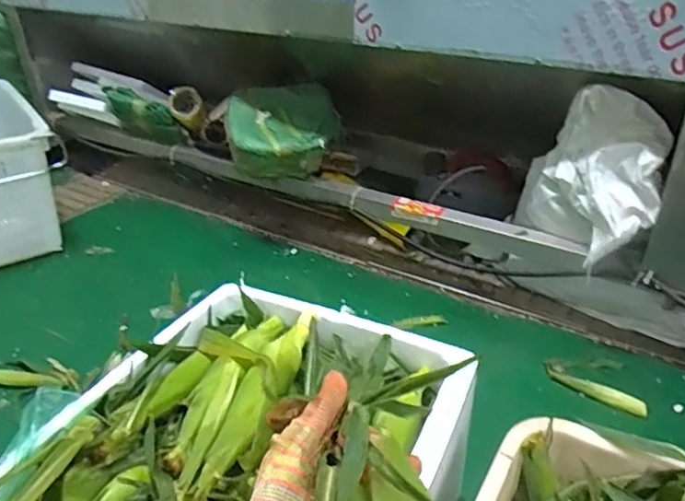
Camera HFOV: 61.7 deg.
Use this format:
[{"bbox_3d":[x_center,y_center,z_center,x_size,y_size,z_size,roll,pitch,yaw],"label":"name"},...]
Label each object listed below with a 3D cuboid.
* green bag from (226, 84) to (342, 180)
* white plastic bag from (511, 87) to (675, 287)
[{"bbox_3d":[-0.161,-0.320,1.586,0.308,0.204,0.229,-5,31,-4],"label":"green bag"},{"bbox_3d":[0.508,-0.161,1.186,0.268,0.325,0.193,11,33,22],"label":"white plastic bag"}]

